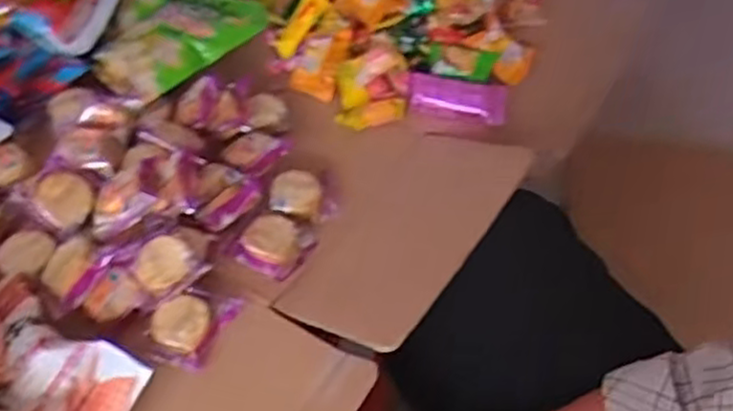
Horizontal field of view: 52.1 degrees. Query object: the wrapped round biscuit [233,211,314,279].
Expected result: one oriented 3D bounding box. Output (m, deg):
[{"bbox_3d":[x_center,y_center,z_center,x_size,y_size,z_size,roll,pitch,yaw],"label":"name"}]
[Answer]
[{"bbox_3d":[-0.072,0.028,0.570,0.050,0.019,0.048,22,57,16],"label":"wrapped round biscuit"}]

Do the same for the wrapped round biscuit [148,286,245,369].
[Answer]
[{"bbox_3d":[-0.125,0.080,0.530,0.044,0.024,0.060,23,57,16],"label":"wrapped round biscuit"}]

